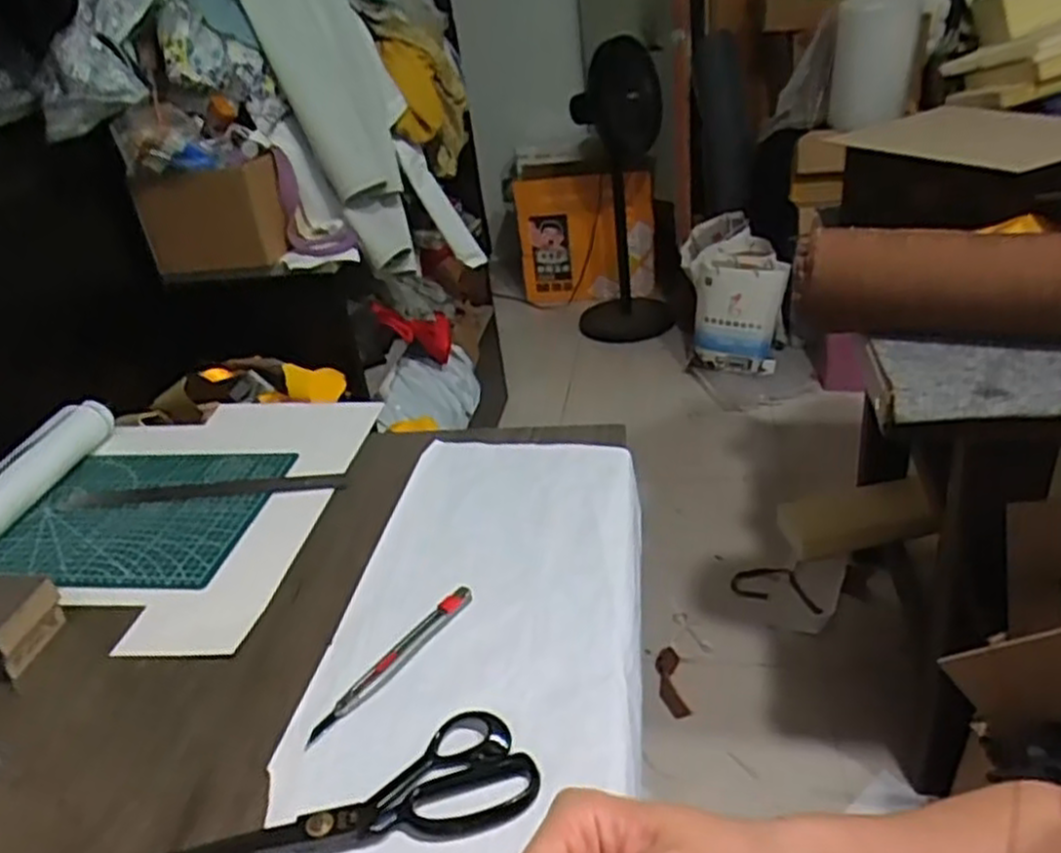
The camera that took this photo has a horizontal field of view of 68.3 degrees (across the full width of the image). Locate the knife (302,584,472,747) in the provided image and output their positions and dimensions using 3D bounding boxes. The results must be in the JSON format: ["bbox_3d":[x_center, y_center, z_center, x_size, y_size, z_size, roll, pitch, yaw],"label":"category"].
[{"bbox_3d":[-0.102,0.176,0.596,0.022,0.004,0.168,16,37,33],"label":"knife"}]

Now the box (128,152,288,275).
[{"bbox_3d":[-0.501,-0.339,1.263,0.204,0.156,0.113,1,31,13],"label":"box"}]

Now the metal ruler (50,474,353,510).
[{"bbox_3d":[-0.351,0.068,0.836,0.313,0.005,0.031,-5,28,4],"label":"metal ruler"}]

